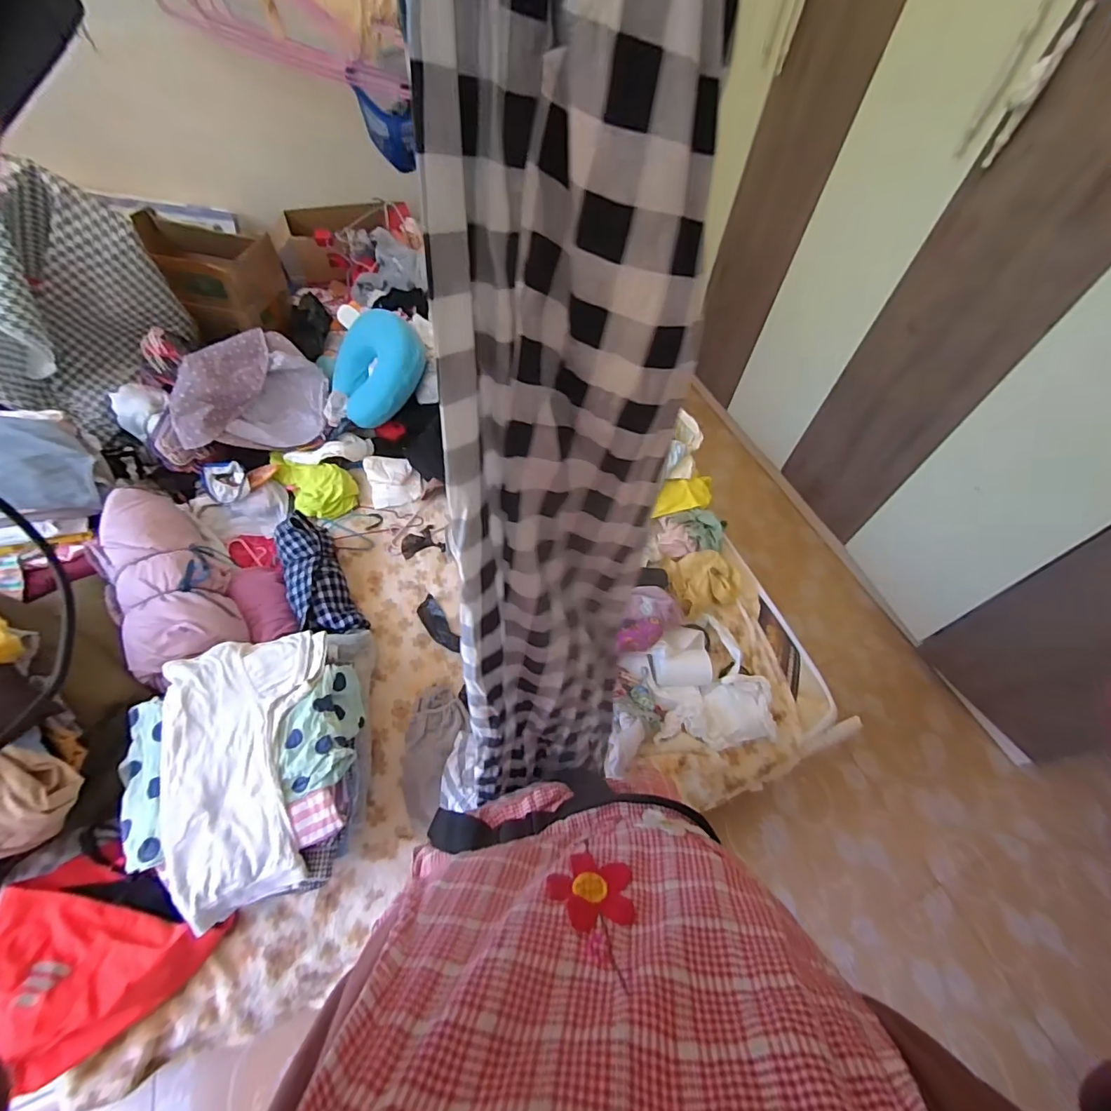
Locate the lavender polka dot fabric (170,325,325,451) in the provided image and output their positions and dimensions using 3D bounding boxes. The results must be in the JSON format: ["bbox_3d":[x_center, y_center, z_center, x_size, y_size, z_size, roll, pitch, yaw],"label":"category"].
[{"bbox_3d":[-0.754,-0.403,1.210,0.337,0.172,0.301,-24,61,-20],"label":"lavender polka dot fabric"}]

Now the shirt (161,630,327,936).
[{"bbox_3d":[-0.439,0.291,0.702,0.219,0.061,0.371,-10,67,-22],"label":"shirt"}]

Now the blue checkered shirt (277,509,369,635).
[{"bbox_3d":[-0.492,0.048,0.989,0.117,0.079,0.274,-24,78,-20],"label":"blue checkered shirt"}]

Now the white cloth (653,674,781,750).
[{"bbox_3d":[0.315,0.307,0.935,0.243,0.041,0.117,-7,57,-10],"label":"white cloth"}]

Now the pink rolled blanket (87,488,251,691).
[{"bbox_3d":[-0.747,0.043,0.915,0.182,0.110,0.416,-32,64,-24],"label":"pink rolled blanket"}]

